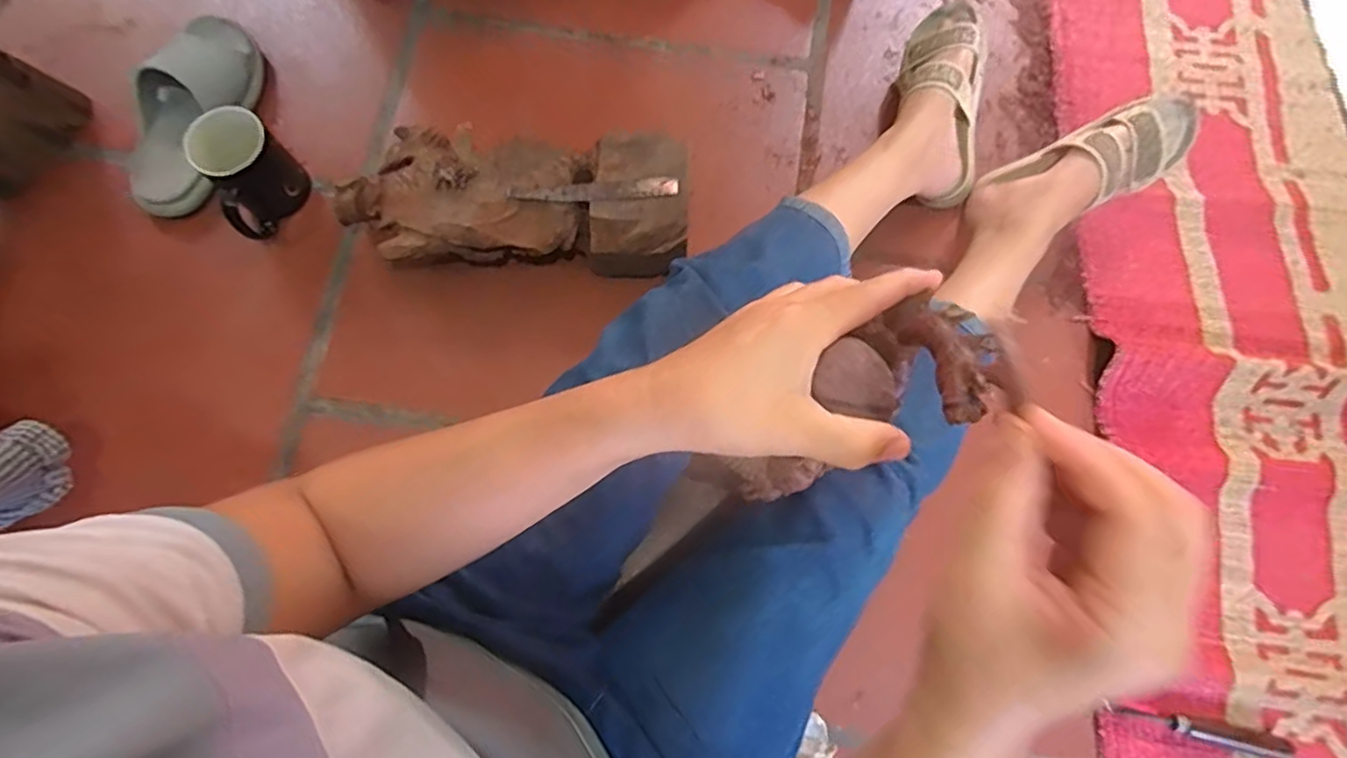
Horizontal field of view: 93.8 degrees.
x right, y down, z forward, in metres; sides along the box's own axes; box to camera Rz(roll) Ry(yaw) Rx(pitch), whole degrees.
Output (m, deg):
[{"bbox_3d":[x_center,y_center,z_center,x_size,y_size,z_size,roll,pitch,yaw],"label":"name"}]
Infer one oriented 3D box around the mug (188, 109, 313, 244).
[{"bbox_3d":[-0.475,-0.225,0.702,0.078,0.103,0.110,29,80,6],"label":"mug"}]

